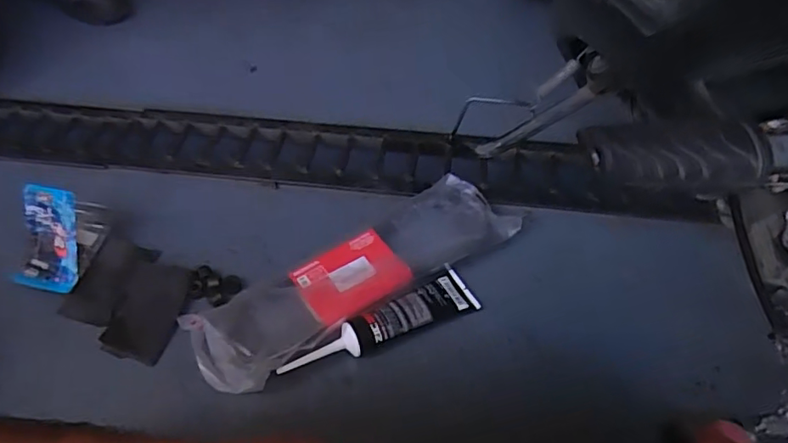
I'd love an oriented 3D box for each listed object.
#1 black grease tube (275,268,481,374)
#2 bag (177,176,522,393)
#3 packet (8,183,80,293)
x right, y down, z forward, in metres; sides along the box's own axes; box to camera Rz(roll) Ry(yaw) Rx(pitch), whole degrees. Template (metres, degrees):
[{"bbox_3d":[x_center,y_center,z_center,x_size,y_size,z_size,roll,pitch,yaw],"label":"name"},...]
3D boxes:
[{"bbox_3d":[-0.013,0.119,0.623,0.238,0.033,0.056,-24,55,-19],"label":"black grease tube"},{"bbox_3d":[-0.039,0.059,0.670,0.415,0.045,0.121,-30,57,-22],"label":"bag"},{"bbox_3d":[-0.413,0.020,0.658,0.074,0.122,0.018,9,12,10],"label":"packet"}]

